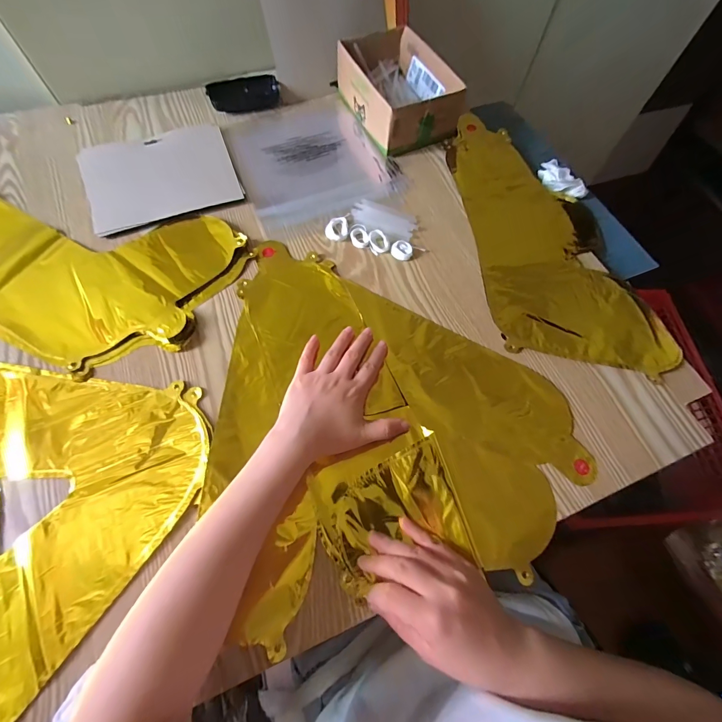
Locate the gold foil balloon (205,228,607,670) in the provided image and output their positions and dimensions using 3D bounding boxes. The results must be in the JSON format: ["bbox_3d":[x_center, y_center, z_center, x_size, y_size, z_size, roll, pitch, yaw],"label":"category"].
[{"bbox_3d":[0.022,0.022,0.387,0.361,0.013,0.393,-12,67,-7],"label":"gold foil balloon"}]

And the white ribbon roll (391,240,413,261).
[{"bbox_3d":[0.053,-0.143,0.458,0.025,0.007,0.029,-9,66,-6],"label":"white ribbon roll"}]

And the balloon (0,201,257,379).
[{"bbox_3d":[-0.382,-0.138,0.440,0.431,0.010,0.232,23,67,8],"label":"balloon"}]

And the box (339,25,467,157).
[{"bbox_3d":[0.054,-0.417,0.547,0.135,0.066,0.190,-25,69,-13],"label":"box"}]

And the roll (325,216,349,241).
[{"bbox_3d":[-0.032,-0.175,0.470,0.030,0.007,0.033,1,66,-1],"label":"roll"}]

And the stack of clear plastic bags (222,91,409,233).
[{"bbox_3d":[-0.079,-0.313,0.535,0.212,0.011,0.246,-22,68,-11],"label":"stack of clear plastic bags"}]

